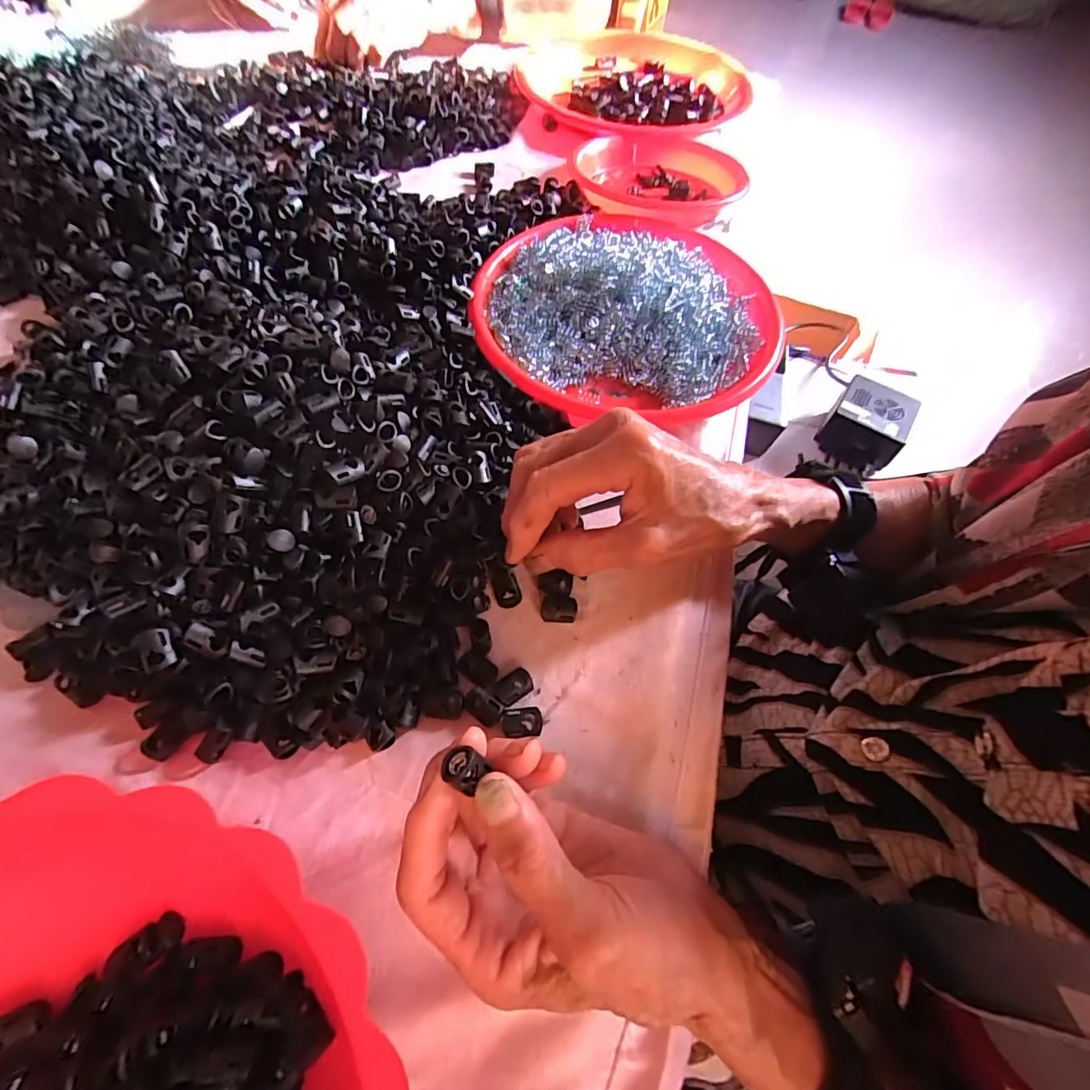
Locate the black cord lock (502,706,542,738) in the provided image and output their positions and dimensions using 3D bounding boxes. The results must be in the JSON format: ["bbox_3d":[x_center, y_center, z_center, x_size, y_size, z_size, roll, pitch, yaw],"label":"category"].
[{"bbox_3d":[-0.011,0.088,0.262,0.020,0.006,0.014,-3,61,-3],"label":"black cord lock"}]

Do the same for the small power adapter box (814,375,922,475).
[{"bbox_3d":[0.333,-0.125,0.544,0.074,0.047,0.085,33,64,14],"label":"small power adapter box"}]

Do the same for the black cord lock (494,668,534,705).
[{"bbox_3d":[-0.016,0.072,0.269,0.020,0.006,0.014,-27,65,-15],"label":"black cord lock"}]

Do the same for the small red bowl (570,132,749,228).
[{"bbox_3d":[0.108,-0.346,0.497,0.159,0.037,0.167,0,61,-1],"label":"small red bowl"}]

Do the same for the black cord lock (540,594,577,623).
[{"bbox_3d":[0.008,0.036,0.292,0.019,0.006,0.015,1,61,-1],"label":"black cord lock"}]

